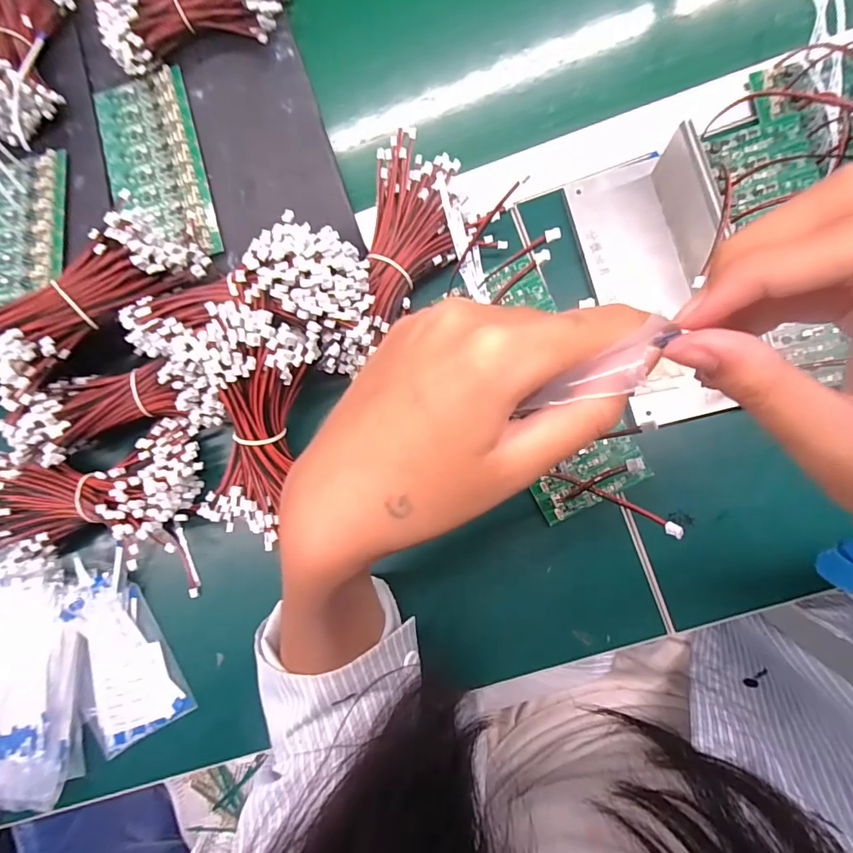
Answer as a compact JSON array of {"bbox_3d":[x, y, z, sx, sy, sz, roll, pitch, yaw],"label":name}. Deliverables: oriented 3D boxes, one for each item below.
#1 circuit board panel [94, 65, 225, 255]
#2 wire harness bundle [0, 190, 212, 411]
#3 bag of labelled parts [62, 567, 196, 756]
[{"bbox_3d":[-0.241,-0.229,0.404,0.084,0.016,0.194,-18,81,4],"label":"circuit board panel"},{"bbox_3d":[-0.251,-0.098,0.336,0.072,0.072,0.184,42,75,10],"label":"wire harness bundle"},{"bbox_3d":[-0.247,0.182,0.359,0.077,0.017,0.131,-31,80,2],"label":"bag of labelled parts"}]

